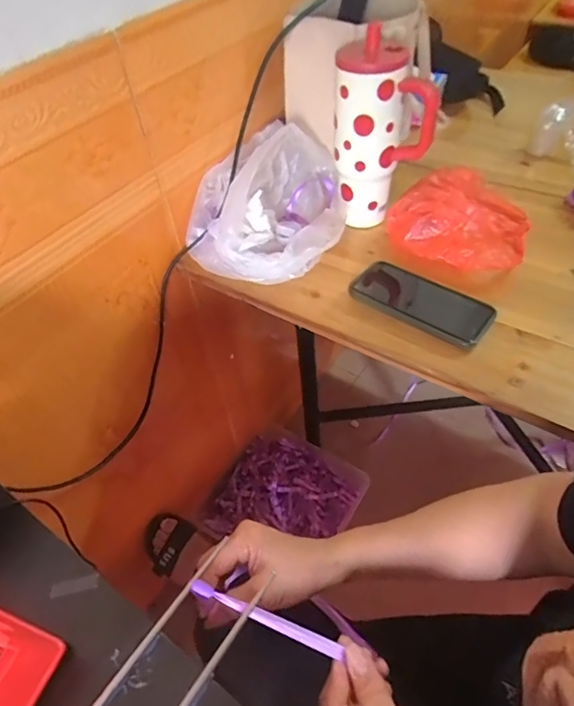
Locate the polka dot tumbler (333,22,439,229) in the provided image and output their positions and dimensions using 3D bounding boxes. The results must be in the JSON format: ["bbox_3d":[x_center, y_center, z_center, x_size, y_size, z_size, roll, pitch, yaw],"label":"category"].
[{"bbox_3d":[0.116,-0.259,0.590,0.083,0.205,0.110,-25,52,-15],"label":"polka dot tumbler"}]

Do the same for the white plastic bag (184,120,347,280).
[{"bbox_3d":[-0.024,-0.212,0.646,0.209,0.106,0.282,8,51,12],"label":"white plastic bag"}]

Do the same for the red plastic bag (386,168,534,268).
[{"bbox_3d":[0.240,-0.185,0.632,0.170,0.060,0.181,29,58,26],"label":"red plastic bag"}]

